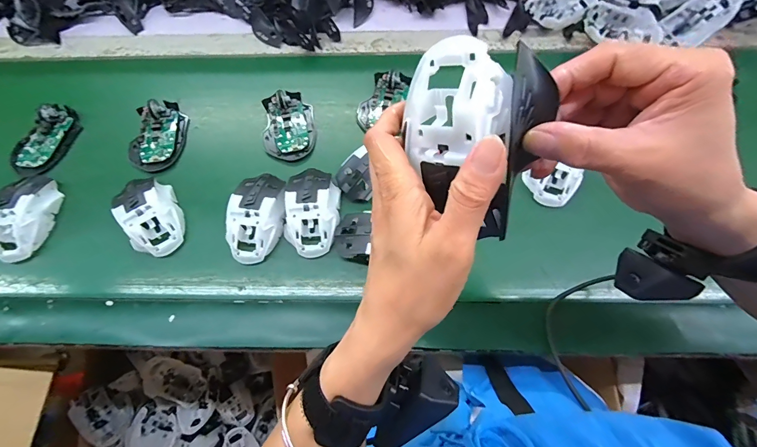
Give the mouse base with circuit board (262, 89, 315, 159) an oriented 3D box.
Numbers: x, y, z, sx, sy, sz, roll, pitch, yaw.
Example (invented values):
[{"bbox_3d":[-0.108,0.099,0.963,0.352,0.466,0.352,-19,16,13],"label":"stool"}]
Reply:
[{"bbox_3d":[-0.130,-0.143,0.507,0.073,0.031,0.111,-10,66,-3],"label":"mouse base with circuit board"}]

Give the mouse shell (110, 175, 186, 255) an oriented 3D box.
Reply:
[{"bbox_3d":[-0.289,-0.015,0.451,0.066,0.040,0.118,-32,68,-12],"label":"mouse shell"}]

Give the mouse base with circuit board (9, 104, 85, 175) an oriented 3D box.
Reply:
[{"bbox_3d":[-0.485,-0.122,0.513,0.062,0.029,0.115,7,66,5],"label":"mouse base with circuit board"}]

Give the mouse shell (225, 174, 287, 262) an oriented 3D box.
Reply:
[{"bbox_3d":[-0.150,-0.009,0.442,0.064,0.041,0.114,3,66,4],"label":"mouse shell"}]

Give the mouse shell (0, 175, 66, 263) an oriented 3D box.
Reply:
[{"bbox_3d":[-0.460,-0.012,0.455,0.066,0.040,0.119,1,66,3],"label":"mouse shell"}]

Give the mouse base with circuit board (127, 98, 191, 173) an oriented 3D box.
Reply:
[{"bbox_3d":[-0.318,-0.128,0.508,0.073,0.030,0.116,-3,65,1],"label":"mouse base with circuit board"}]

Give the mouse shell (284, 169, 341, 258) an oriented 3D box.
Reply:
[{"bbox_3d":[-0.083,-0.018,0.443,0.065,0.039,0.117,-1,65,2],"label":"mouse shell"}]

